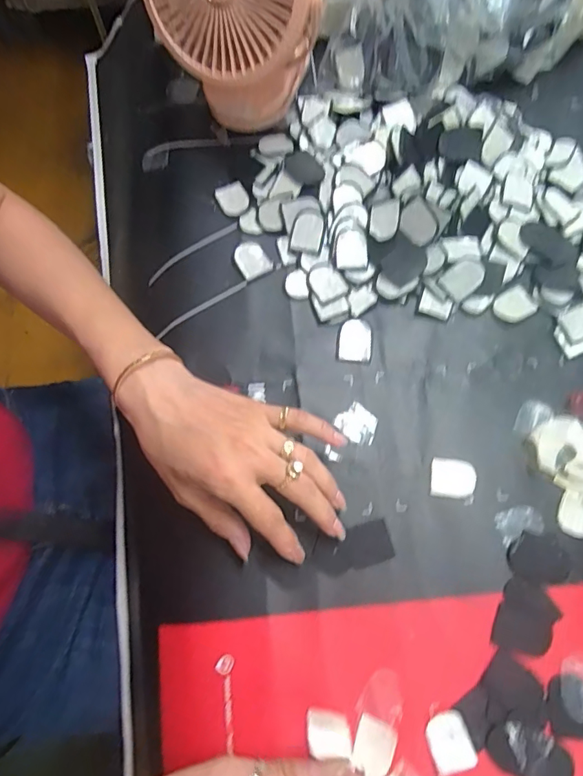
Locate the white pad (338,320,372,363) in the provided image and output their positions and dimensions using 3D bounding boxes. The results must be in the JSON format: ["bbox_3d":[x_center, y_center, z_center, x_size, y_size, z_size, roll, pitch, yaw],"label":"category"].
[{"bbox_3d":[0.049,-0.036,0.370,0.025,0.004,0.032,5,72,3],"label":"white pad"}]

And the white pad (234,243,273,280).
[{"bbox_3d":[-0.033,-0.105,0.393,0.024,0.005,0.029,-31,74,-9],"label":"white pad"}]

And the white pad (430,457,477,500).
[{"bbox_3d":[0.114,0.063,0.337,0.031,0.004,0.027,7,72,4],"label":"white pad"}]

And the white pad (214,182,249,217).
[{"bbox_3d":[-0.050,-0.161,0.412,0.026,0.005,0.031,-27,73,-8],"label":"white pad"}]

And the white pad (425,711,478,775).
[{"bbox_3d":[0.095,0.211,0.286,0.026,0.004,0.029,-18,72,-5],"label":"white pad"}]

